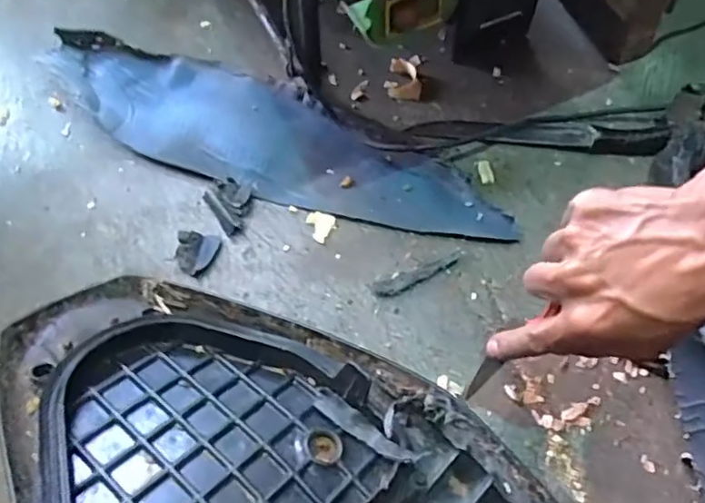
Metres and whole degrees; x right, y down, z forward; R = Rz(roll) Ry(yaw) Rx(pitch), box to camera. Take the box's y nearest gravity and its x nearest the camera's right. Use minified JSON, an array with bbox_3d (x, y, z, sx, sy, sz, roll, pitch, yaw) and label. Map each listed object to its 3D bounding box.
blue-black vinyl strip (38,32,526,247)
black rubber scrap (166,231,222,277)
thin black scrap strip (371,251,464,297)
[{"bbox_3d":[-0.088,-0.112,0.602,0.501,0.023,0.122,23,71,10],"label":"blue-black vinyl strip"},{"bbox_3d":[-0.148,-0.001,0.552,0.036,0.014,0.044,19,66,11],"label":"black rubber scrap"},{"bbox_3d":[0.061,0.020,0.546,0.091,0.004,0.019,-24,65,-10],"label":"thin black scrap strip"}]

